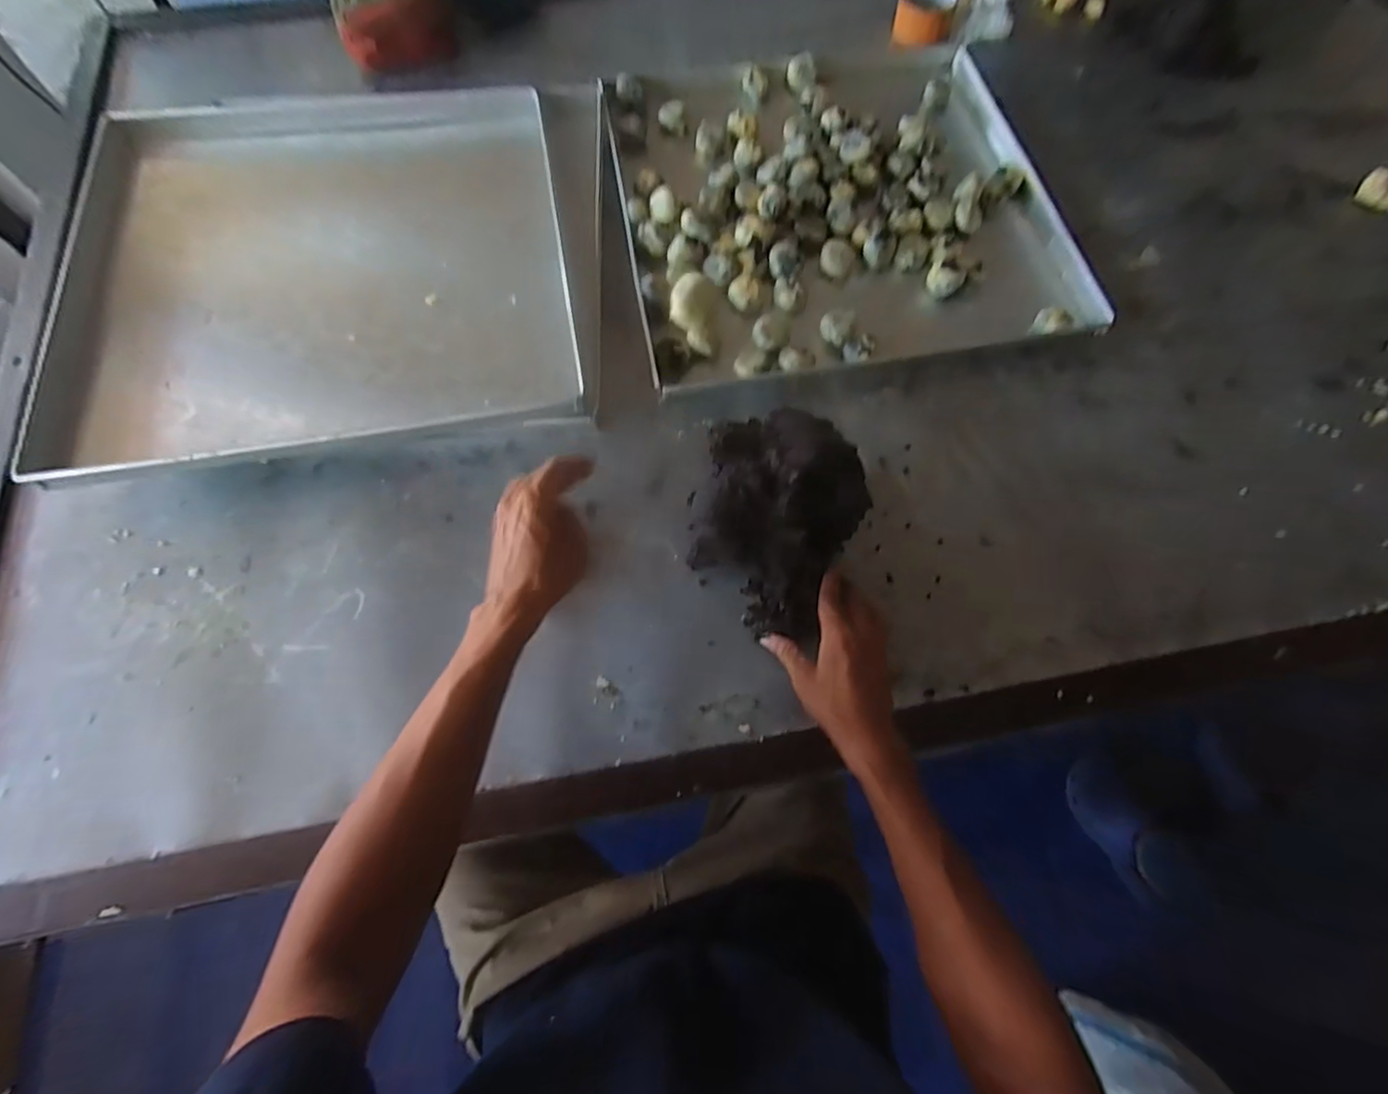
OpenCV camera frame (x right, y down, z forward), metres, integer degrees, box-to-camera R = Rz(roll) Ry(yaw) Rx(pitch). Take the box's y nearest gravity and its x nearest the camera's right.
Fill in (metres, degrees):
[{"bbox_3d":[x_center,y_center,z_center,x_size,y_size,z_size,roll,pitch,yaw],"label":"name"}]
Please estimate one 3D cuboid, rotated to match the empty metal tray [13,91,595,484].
[{"bbox_3d":[-0.411,-0.320,0.687,0.533,0.047,0.507,-11,70,-5],"label":"empty metal tray"}]

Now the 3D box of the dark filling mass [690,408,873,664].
[{"bbox_3d":[0.075,-0.031,0.544,0.139,0.108,0.194,18,70,6],"label":"dark filling mass"}]

